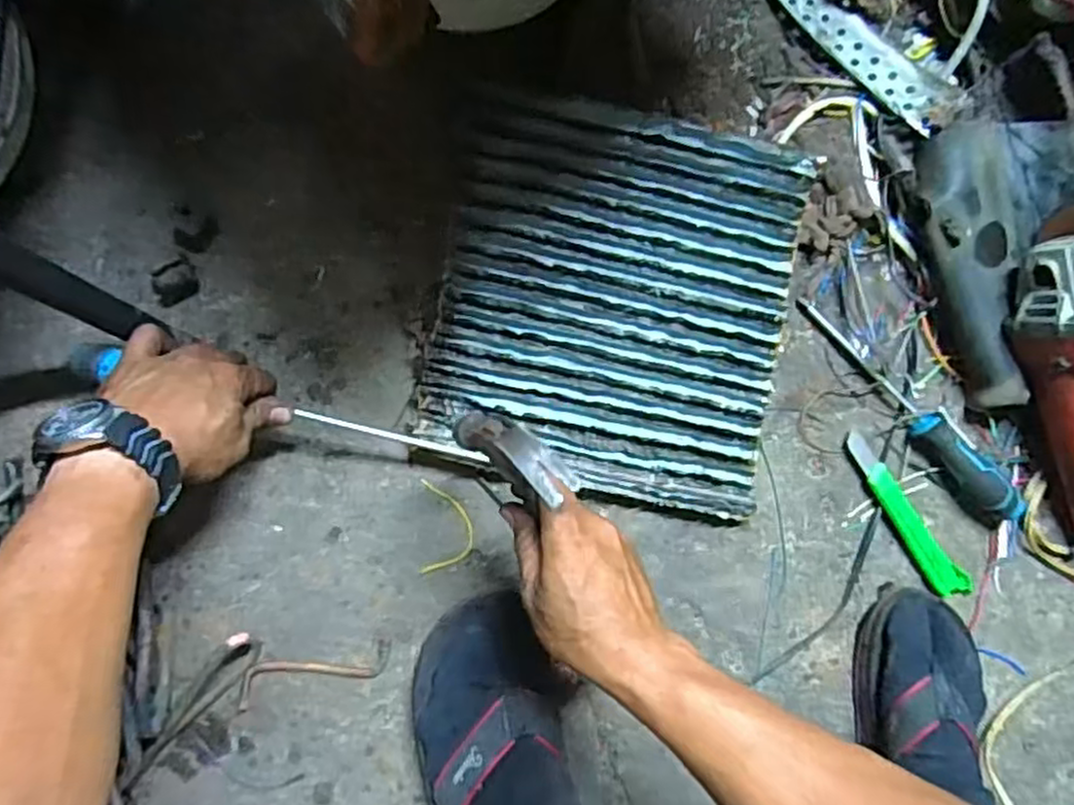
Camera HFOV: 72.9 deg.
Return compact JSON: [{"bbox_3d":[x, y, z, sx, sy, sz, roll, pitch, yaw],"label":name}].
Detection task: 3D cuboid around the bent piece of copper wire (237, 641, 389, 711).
[{"bbox_3d":[-0.171,0.207,0.560,0.116,0.004,0.032,-12,88,-8],"label":"bent piece of copper wire"}]

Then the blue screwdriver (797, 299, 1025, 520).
[{"bbox_3d":[0.324,0.007,0.617,0.029,0.033,0.259,-44,93,-8],"label":"blue screwdriver"}]

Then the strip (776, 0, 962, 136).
[{"bbox_3d":[0.248,-0.342,0.617,0.041,0.063,0.270,-36,92,-8],"label":"strip"}]

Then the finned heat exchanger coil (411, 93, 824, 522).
[{"bbox_3d":[0.063,-0.076,0.586,0.275,0.046,0.297,11,85,-7],"label":"finned heat exchanger coil"}]

